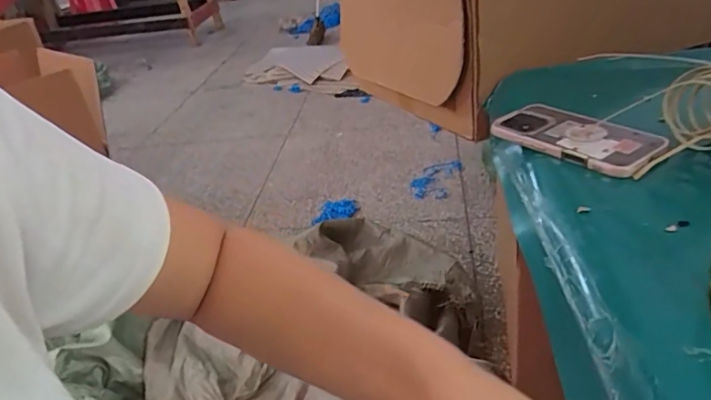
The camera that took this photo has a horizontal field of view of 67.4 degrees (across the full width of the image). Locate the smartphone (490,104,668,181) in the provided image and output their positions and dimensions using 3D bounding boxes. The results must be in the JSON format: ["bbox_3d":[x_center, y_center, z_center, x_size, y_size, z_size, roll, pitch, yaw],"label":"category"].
[{"bbox_3d":[0.222,-0.065,0.544,0.069,0.018,0.167,-34,38,-21],"label":"smartphone"}]

